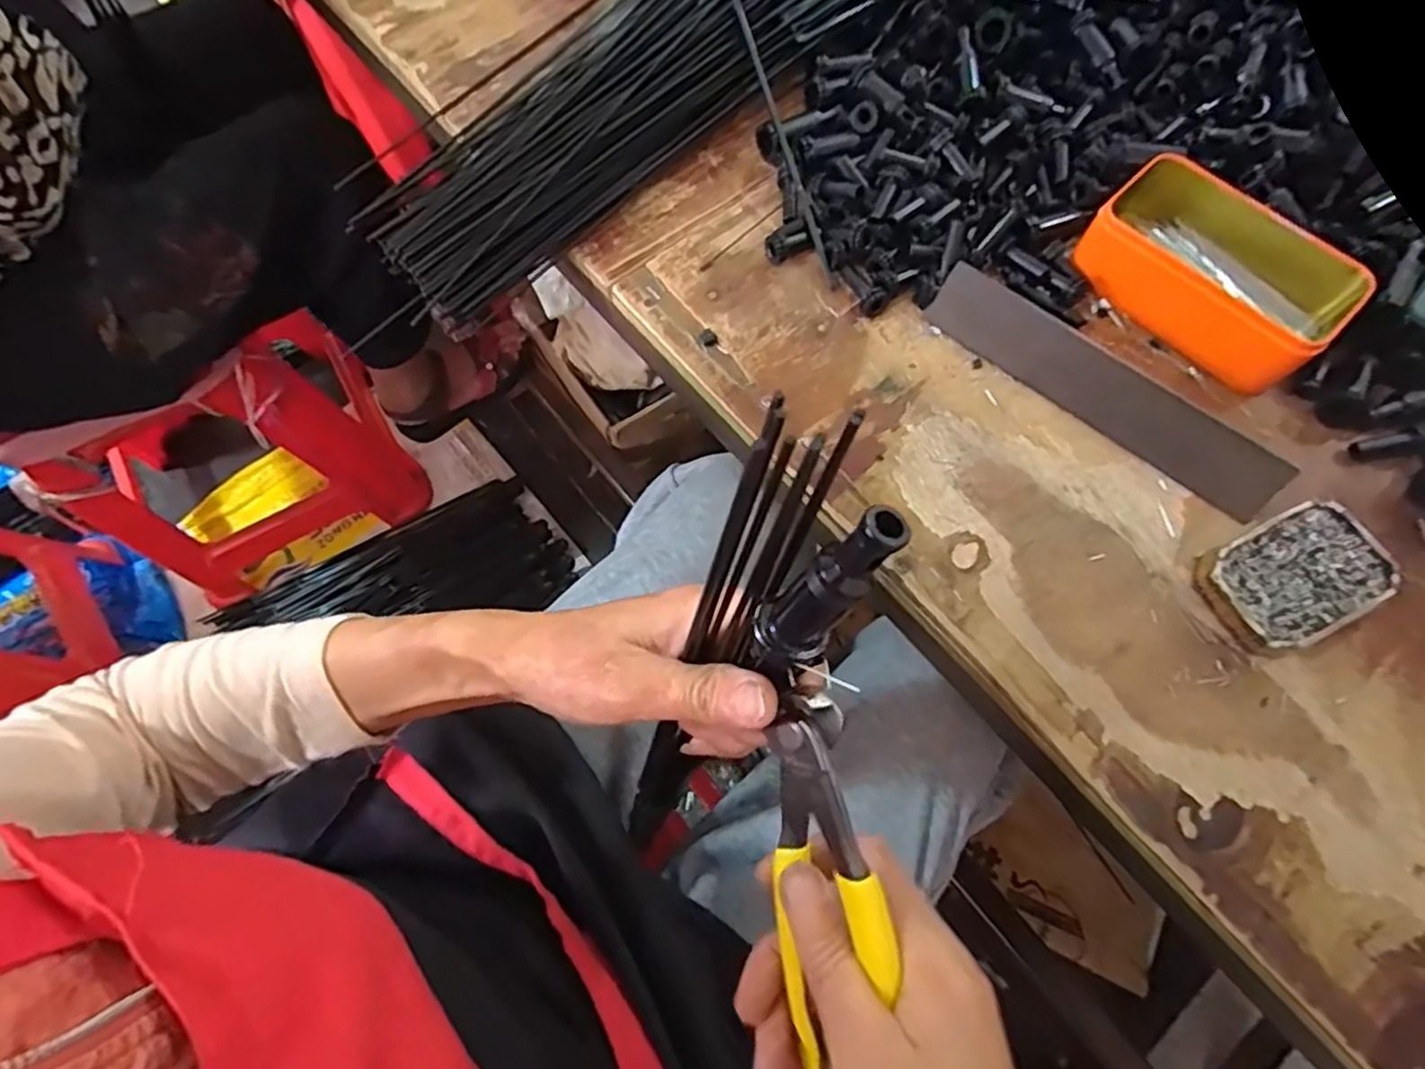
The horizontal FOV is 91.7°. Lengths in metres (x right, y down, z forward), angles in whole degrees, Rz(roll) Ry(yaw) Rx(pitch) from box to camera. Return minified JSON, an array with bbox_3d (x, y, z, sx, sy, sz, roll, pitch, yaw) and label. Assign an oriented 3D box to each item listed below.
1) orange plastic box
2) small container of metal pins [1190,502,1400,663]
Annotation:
[{"bbox_3d":[0.305,-0.162,0.421,0.087,0.044,0.147,-42,75,-12],"label":"orange plastic box"},{"bbox_3d":[0.310,0.023,0.370,0.086,0.026,0.061,-27,73,-7],"label":"small container of metal pins"}]

